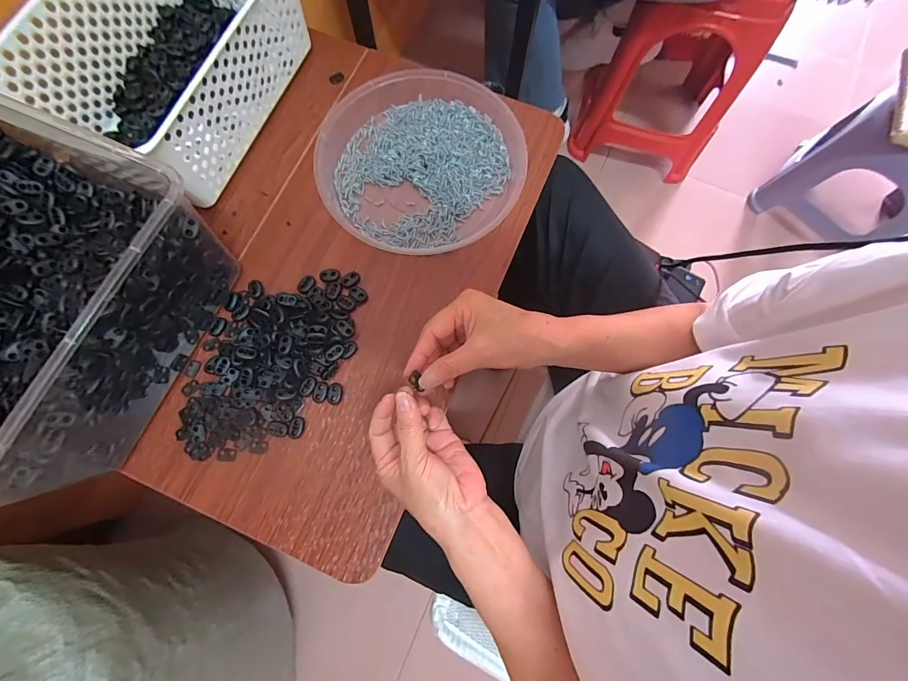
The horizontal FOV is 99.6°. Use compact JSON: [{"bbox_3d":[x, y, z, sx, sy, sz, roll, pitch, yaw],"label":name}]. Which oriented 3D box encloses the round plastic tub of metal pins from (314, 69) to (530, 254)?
[{"bbox_3d":[-0.039,-0.203,0.446,0.229,0.038,0.225,0,77,-1],"label":"round plastic tub of metal pins"}]

